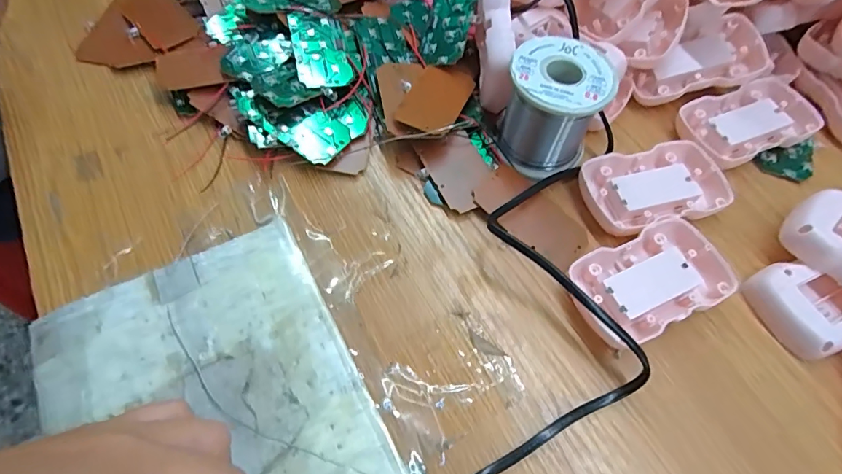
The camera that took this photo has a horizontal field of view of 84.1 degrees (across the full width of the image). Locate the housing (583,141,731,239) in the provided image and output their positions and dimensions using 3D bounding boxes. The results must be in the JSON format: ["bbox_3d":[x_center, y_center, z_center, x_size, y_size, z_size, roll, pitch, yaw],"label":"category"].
[{"bbox_3d":[0.147,-0.030,0.300,0.090,0.017,0.055,-14,62,-9],"label":"housing"}]

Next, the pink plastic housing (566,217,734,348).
[{"bbox_3d":[0.132,0.025,0.267,0.084,0.016,0.053,-23,64,-14],"label":"pink plastic housing"}]

